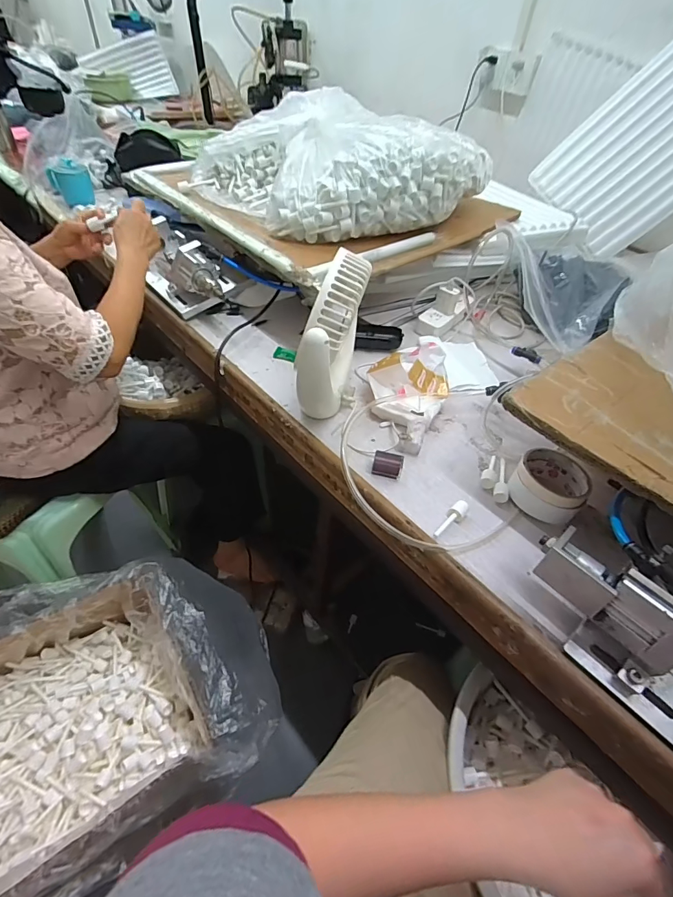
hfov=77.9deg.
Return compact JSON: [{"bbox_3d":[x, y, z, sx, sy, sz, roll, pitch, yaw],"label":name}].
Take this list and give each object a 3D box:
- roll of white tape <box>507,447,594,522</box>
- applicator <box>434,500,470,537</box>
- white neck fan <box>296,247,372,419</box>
[{"bbox_3d":[0.271,0.047,0.530,0.085,0.048,0.083,3,47,-3],"label":"roll of white tape"},{"bbox_3d":[0.137,0.087,0.504,0.019,0.016,0.065,37,55,26],"label":"applicator"},{"bbox_3d":[-0.001,-0.155,0.574,0.066,0.204,0.186,13,47,7],"label":"white neck fan"}]

